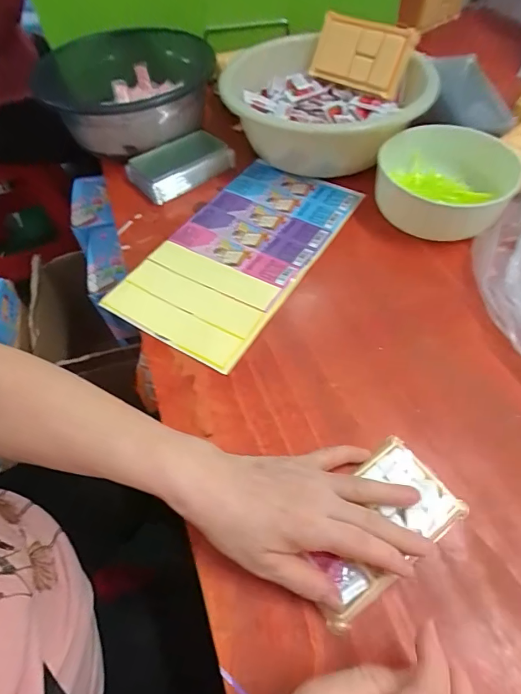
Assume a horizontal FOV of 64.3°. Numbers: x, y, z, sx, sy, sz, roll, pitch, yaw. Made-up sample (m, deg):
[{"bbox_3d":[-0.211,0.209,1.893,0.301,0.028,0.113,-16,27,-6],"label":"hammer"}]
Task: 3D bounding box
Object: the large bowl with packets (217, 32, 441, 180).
[{"bbox_3d":[0.094,-0.332,0.591,0.266,0.094,0.233,14,58,13],"label":"large bowl with packets"}]

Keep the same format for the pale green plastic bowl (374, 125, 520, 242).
[{"bbox_3d":[0.225,-0.199,0.505,0.163,0.074,0.128,16,59,14],"label":"pale green plastic bowl"}]

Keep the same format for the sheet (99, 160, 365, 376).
[{"bbox_3d":[-0.023,-0.123,0.512,0.172,0.011,0.316,26,61,19],"label":"sheet"}]

